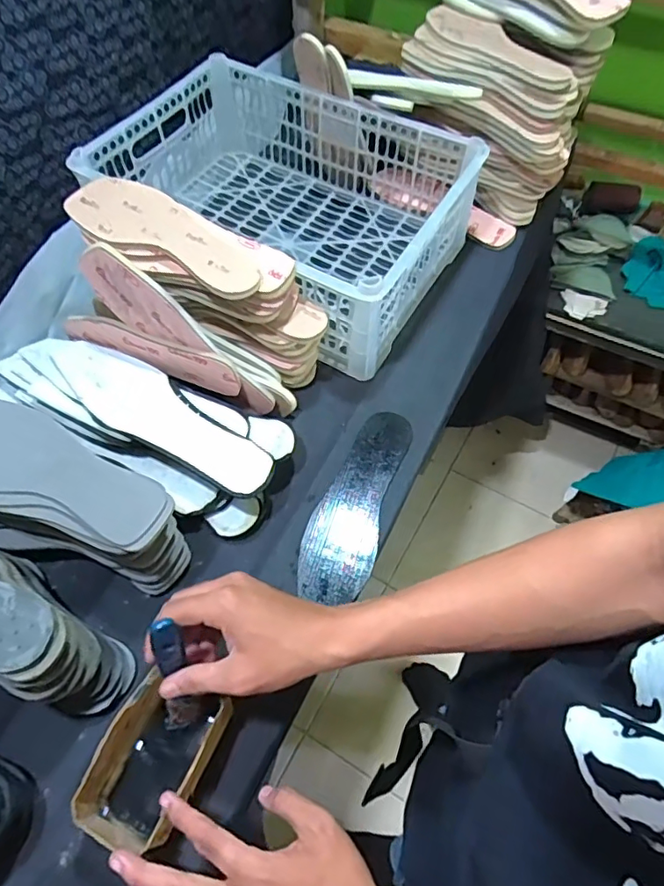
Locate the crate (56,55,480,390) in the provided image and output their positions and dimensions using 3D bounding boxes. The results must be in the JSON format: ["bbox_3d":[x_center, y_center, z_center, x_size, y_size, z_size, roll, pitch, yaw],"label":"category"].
[{"bbox_3d":[-0.062,-0.328,0.756,0.440,0.150,0.321,27,63,15],"label":"crate"}]

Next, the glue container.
[{"bbox_3d":[-0.143,0.258,0.450,0.075,0.073,0.116,23,62,13],"label":"glue container"}]

